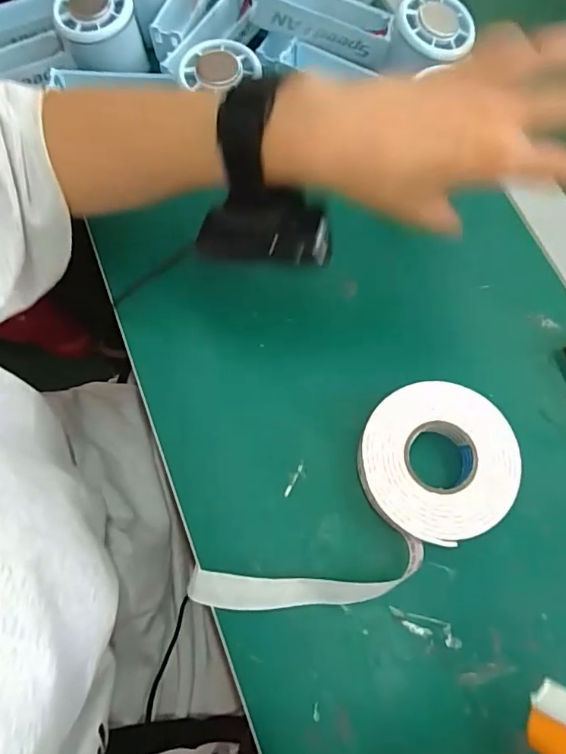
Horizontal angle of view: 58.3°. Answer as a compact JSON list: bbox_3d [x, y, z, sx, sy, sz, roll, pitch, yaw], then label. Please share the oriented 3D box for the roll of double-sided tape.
[{"bbox_3d":[0.050,0.084,0.298,0.203,0.019,0.087,-39,78,-10],"label":"roll of double-sided tape"}]

